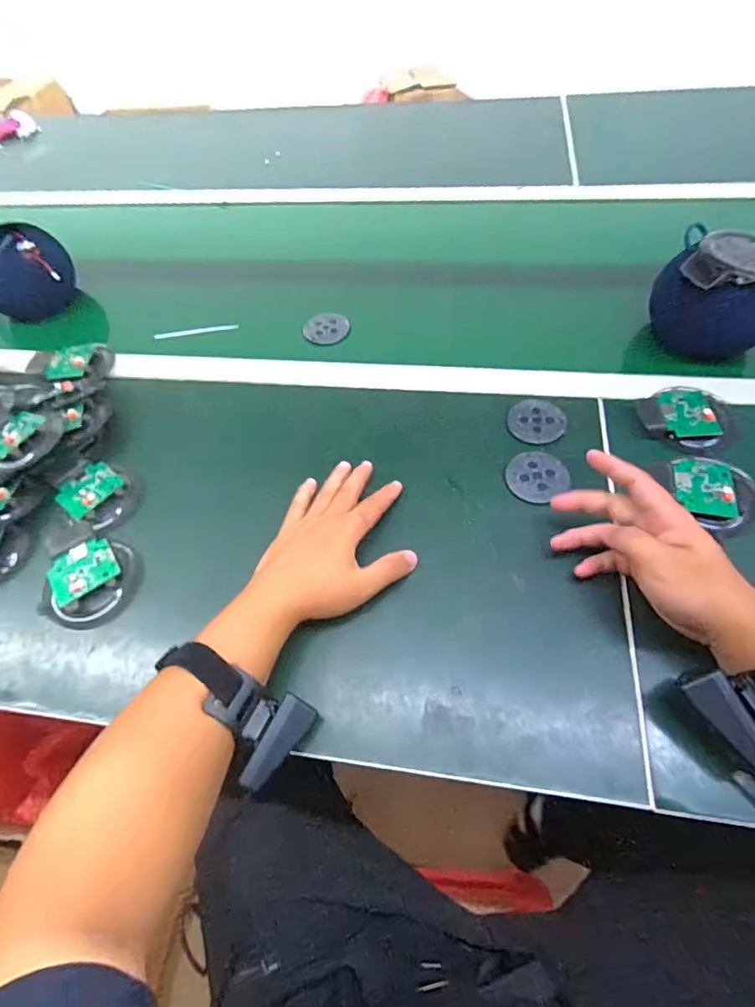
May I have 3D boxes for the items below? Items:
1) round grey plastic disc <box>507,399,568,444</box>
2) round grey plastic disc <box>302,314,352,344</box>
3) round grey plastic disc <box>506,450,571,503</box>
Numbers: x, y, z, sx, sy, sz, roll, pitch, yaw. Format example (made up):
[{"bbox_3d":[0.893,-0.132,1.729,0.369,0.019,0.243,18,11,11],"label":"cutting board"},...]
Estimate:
[{"bbox_3d":[0.182,-0.095,0.559,0.063,0.004,0.062,-2,57,3],"label":"round grey plastic disc"},{"bbox_3d":[-0.070,-0.239,0.668,0.060,0.007,0.050,19,74,9],"label":"round grey plastic disc"},{"bbox_3d":[0.168,-0.030,0.520,0.059,0.007,0.062,-2,57,3],"label":"round grey plastic disc"}]

